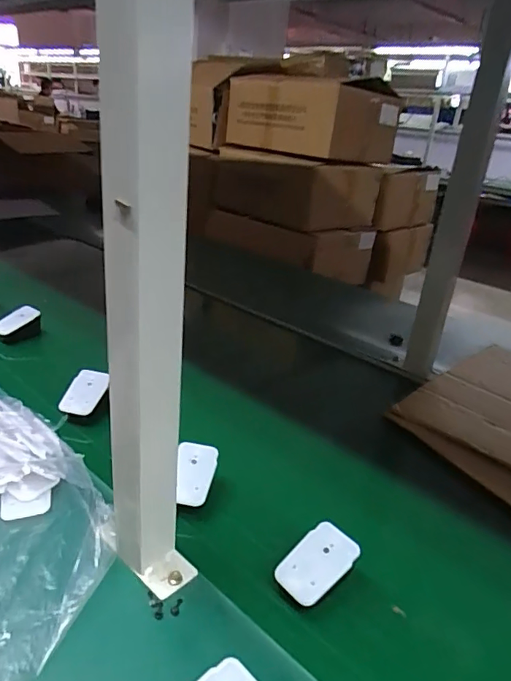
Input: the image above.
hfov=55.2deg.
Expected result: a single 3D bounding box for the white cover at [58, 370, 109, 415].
[{"bbox_3d":[-0.215,0.066,0.617,0.047,0.009,0.068,10,47,5],"label":"white cover"}]

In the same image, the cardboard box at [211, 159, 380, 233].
[{"bbox_3d":[0.105,-0.503,1.630,0.548,0.186,0.319,24,32,33],"label":"cardboard box"}]

